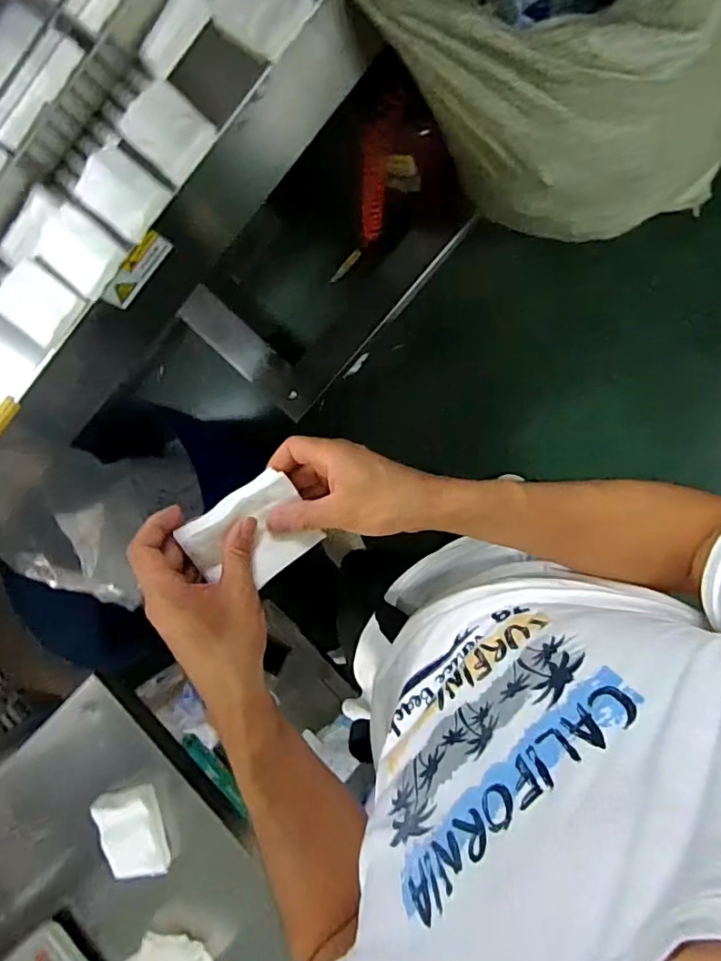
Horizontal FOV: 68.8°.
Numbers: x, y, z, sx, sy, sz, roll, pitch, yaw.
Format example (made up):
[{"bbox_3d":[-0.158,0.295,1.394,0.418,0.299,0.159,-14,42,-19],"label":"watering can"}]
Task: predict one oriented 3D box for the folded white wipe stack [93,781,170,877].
[{"bbox_3d":[-0.285,0.442,0.659,0.071,0.029,0.103,-18,88,10],"label":"folded white wipe stack"}]

